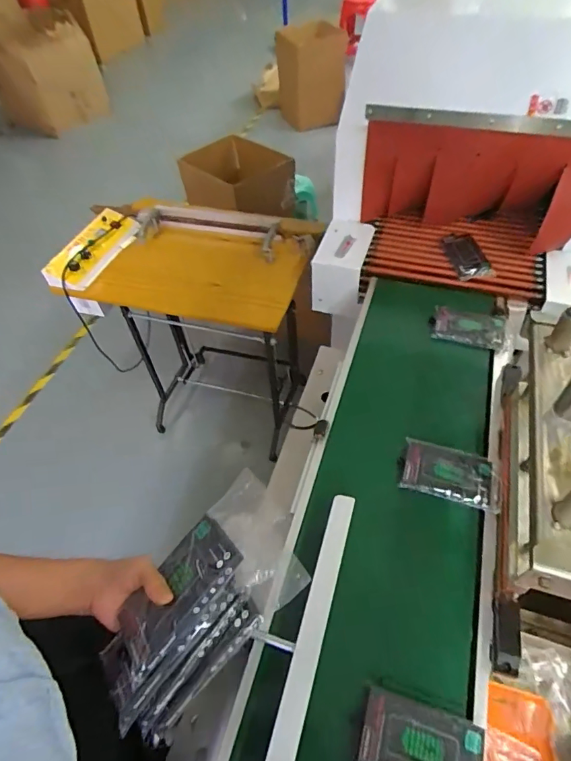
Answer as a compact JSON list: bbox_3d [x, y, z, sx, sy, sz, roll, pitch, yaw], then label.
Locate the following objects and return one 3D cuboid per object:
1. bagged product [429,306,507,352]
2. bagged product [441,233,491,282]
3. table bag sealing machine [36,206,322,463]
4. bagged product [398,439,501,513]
[{"bbox_3d":[0.383,-0.110,0.934,0.149,0.022,0.092,17,55,17],"label":"bagged product"},{"bbox_3d":[0.446,-0.307,1.096,0.080,0.017,0.153,-18,59,10],"label":"bagged product"},{"bbox_3d":[-0.248,-0.173,1.540,0.702,0.744,0.470,8,53,11],"label":"table bag sealing machine"},{"bbox_3d":[0.270,0.156,0.730,0.159,0.026,0.097,9,53,12],"label":"bagged product"}]

